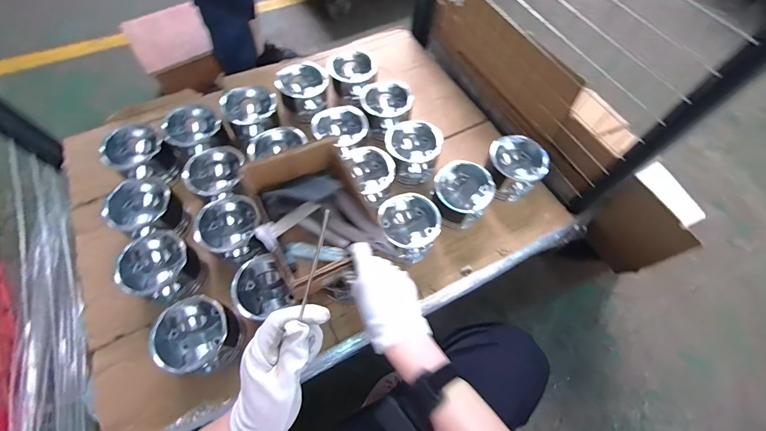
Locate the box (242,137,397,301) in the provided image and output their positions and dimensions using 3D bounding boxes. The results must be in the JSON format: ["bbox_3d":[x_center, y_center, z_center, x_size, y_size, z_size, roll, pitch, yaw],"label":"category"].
[{"bbox_3d":[-0.100,0.007,0.492,0.146,0.102,0.193,-27,67,-14],"label":"box"}]

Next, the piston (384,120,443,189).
[{"bbox_3d":[0.065,-0.135,0.720,0.111,0.105,0.125,10,64,4],"label":"piston"}]

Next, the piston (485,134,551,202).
[{"bbox_3d":[0.274,-0.099,0.708,0.100,0.109,0.113,-16,65,-9],"label":"piston"}]

